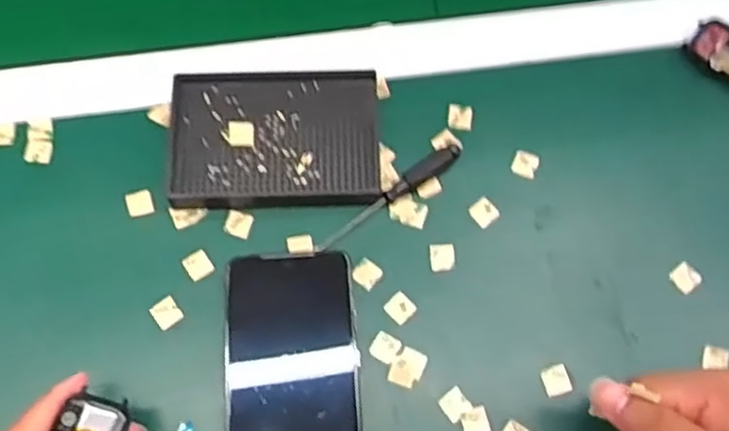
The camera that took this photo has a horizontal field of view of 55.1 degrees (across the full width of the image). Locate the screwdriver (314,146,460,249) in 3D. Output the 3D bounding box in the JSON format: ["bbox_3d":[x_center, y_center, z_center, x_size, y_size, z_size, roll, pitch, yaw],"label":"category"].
[{"bbox_3d":[0.015,-0.014,0.455,0.114,0.014,0.012,-32,74,-12],"label":"screwdriver"}]

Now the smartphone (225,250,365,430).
[{"bbox_3d":[-0.042,0.103,0.413,0.079,0.016,0.160,-5,70,-3],"label":"smartphone"}]

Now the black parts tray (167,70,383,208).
[{"bbox_3d":[-0.058,-0.052,0.466,0.135,0.021,0.089,-1,70,-1],"label":"black parts tray"}]

